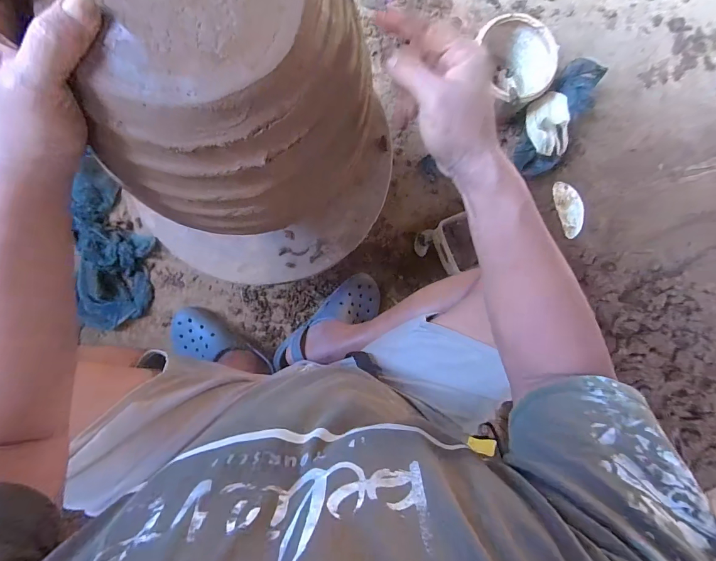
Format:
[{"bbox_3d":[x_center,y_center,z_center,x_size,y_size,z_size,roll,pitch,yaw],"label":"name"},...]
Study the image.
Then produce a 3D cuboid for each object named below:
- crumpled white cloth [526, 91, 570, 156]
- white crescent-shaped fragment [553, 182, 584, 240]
[{"bbox_3d":[0.426,-0.358,0.775,0.090,0.054,0.144,-4,89,-4],"label":"crumpled white cloth"},{"bbox_3d":[0.528,-0.178,0.865,0.062,0.025,0.139,-14,90,-4],"label":"white crescent-shaped fragment"}]

